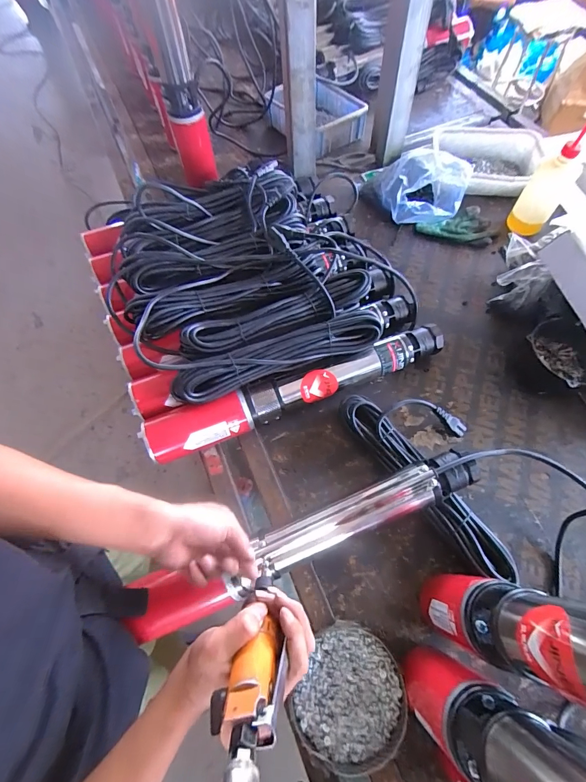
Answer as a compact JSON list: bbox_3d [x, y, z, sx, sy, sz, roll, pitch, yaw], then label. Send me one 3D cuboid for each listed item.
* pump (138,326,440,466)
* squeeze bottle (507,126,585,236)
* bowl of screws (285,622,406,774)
[{"bbox_3d":[0.017,-0.002,0.609,0.523,0.071,0.071,-20,65,-7],"label":"pump"},{"bbox_3d":[0.518,-0.428,0.706,0.078,0.235,0.069,34,70,17],"label":"squeeze bottle"},{"bbox_3d":[0.076,0.378,0.448,0.128,0.041,0.137,-1,64,2],"label":"bowl of screws"}]

